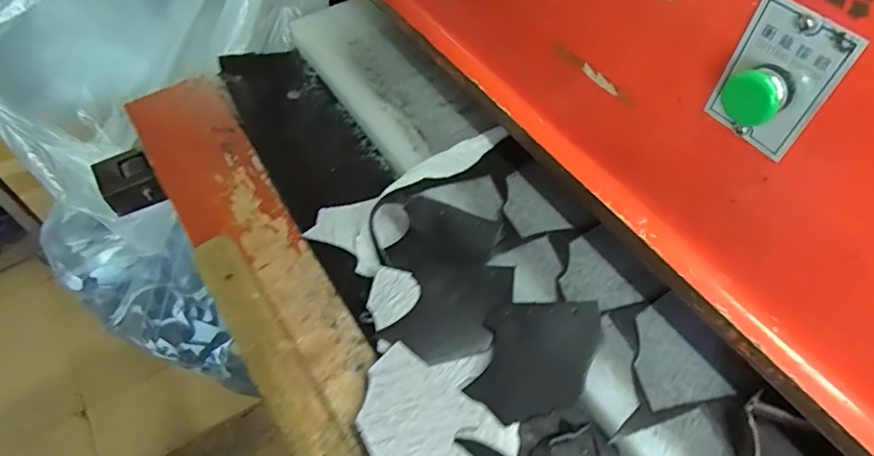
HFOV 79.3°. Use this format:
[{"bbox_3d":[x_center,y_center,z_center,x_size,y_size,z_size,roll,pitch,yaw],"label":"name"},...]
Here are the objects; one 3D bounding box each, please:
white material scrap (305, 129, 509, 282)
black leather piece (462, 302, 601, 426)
[{"bbox_3d":[-0.021,-0.046,0.605,0.126,0.042,0.250,35,62,22],"label":"white material scrap"},{"bbox_3d":[0.090,0.119,0.487,0.098,0.012,0.116,12,71,21],"label":"black leather piece"}]

